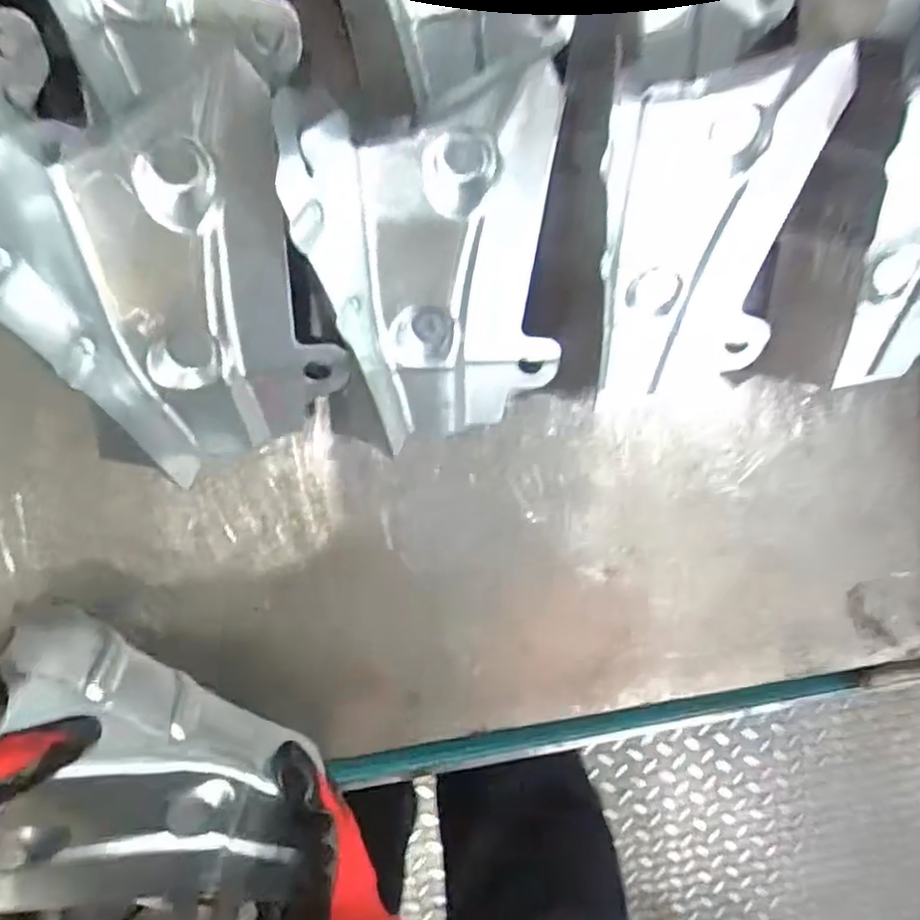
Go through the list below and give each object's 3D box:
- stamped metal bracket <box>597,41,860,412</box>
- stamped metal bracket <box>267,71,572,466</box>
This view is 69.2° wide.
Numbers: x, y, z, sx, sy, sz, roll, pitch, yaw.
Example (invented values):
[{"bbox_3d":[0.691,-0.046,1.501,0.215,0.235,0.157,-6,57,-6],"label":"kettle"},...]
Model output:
[{"bbox_3d":[0.150,-0.133,0.398,0.103,0.045,0.175,-6,121,-1],"label":"stamped metal bracket"},{"bbox_3d":[-0.011,-0.089,0.361,0.134,0.046,0.185,-14,124,-10],"label":"stamped metal bracket"}]

